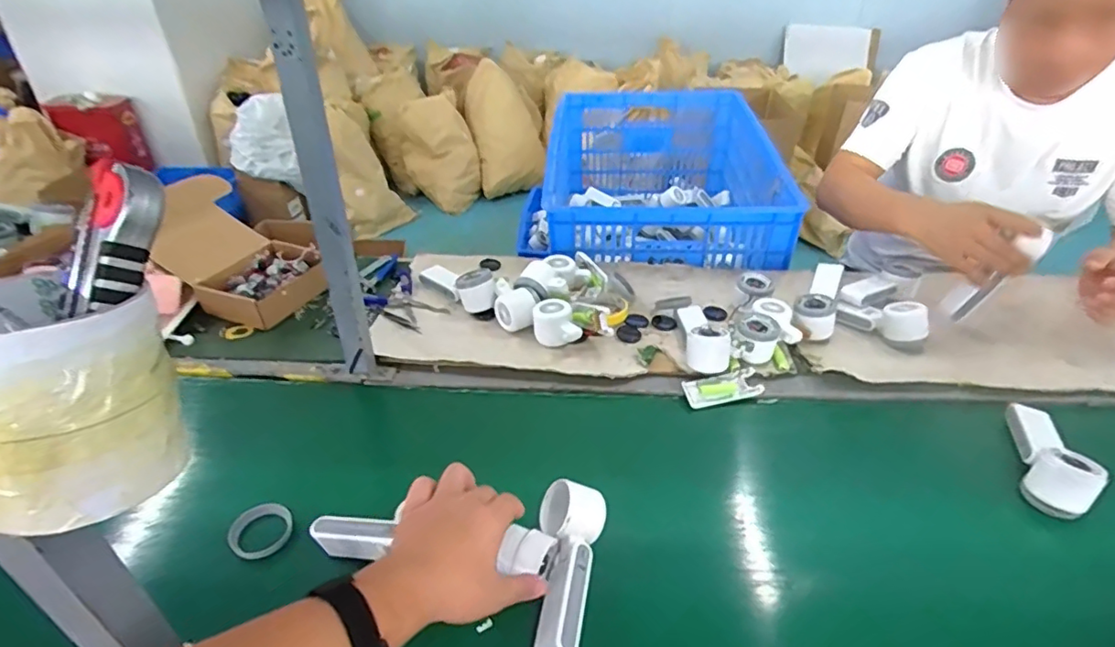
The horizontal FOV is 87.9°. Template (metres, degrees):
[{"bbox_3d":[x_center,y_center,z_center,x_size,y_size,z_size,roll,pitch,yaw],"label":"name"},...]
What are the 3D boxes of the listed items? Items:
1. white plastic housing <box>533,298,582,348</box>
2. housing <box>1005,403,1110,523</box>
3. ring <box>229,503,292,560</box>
[{"bbox_3d":[-0.004,0.003,0.849,0.053,0.049,0.076,-12,37,-17],"label":"white plastic housing"},{"bbox_3d":[0.603,0.150,0.711,0.056,0.052,0.176,12,37,17],"label":"housing"},{"bbox_3d":[-0.321,0.225,0.628,0.056,0.023,0.063,24,42,30],"label":"ring"}]

